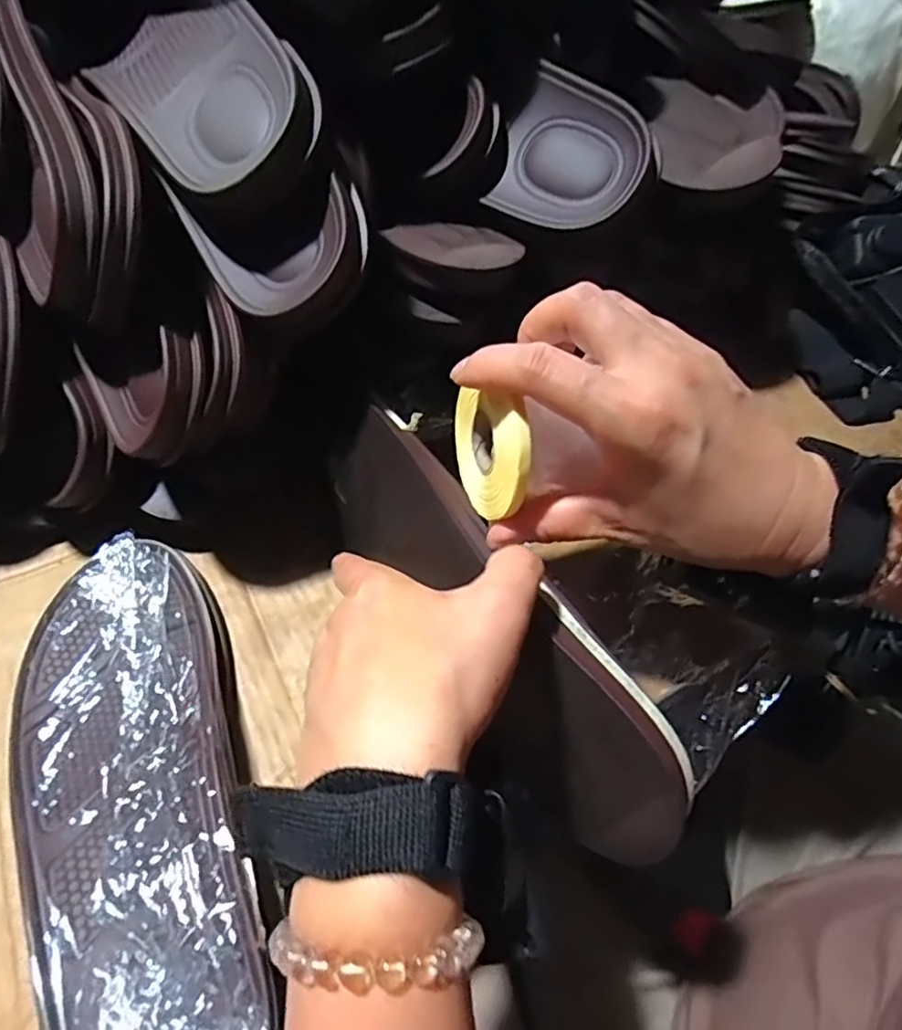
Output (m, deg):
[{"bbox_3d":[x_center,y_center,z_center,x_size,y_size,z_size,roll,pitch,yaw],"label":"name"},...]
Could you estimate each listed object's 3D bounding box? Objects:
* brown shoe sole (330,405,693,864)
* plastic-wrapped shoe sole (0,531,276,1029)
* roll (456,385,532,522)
[{"bbox_3d":[0.012,0.048,0.293,0.028,0.094,0.236,-15,52,-41],"label":"brown shoe sole"},{"bbox_3d":[-0.148,0.124,0.278,0.102,0.040,0.265,-17,55,-15],"label":"plastic-wrapped shoe sole"},{"bbox_3d":[0.017,-0.032,0.269,0.018,0.059,0.063,-7,53,-8],"label":"roll"}]

